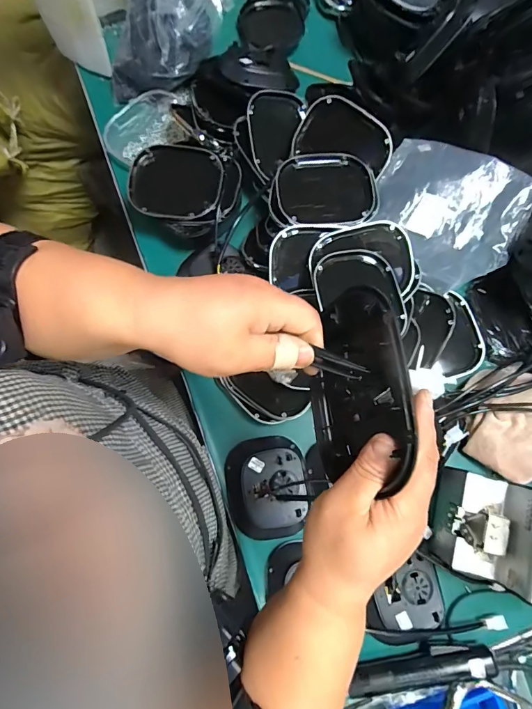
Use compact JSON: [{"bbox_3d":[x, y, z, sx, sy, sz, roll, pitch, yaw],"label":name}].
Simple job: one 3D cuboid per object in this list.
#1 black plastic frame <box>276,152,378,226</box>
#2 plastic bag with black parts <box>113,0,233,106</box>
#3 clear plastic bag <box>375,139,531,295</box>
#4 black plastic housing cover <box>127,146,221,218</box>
[{"bbox_3d":[0.088,-0.241,0.569,0.136,0.020,0.118,-8,78,-1],"label":"black plastic frame"},{"bbox_3d":[-0.161,-0.541,0.646,0.134,0.134,0.232,41,81,8],"label":"plastic bag with black parts"},{"bbox_3d":[0.262,-0.214,0.590,0.228,0.074,0.196,37,81,7],"label":"clear plastic bag"},{"bbox_3d":[-0.136,-0.267,0.596,0.137,0.029,0.124,4,78,1],"label":"black plastic housing cover"}]

